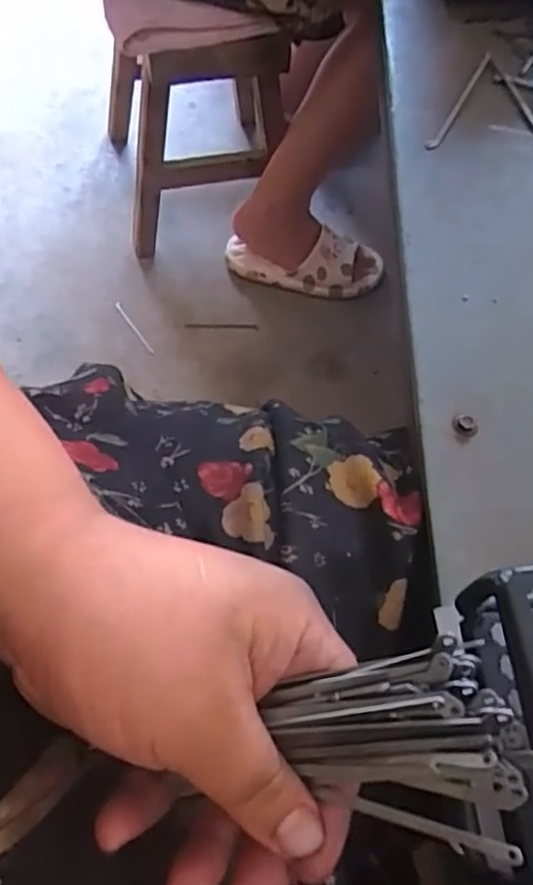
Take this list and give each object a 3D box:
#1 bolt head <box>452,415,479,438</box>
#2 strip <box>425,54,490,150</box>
[{"bbox_3d":[0.107,-0.009,0.369,0.013,0.007,0.012,2,62,-1],"label":"bolt head"},{"bbox_3d":[0.143,-0.251,0.505,0.008,0.004,0.124,27,64,11],"label":"strip"}]

